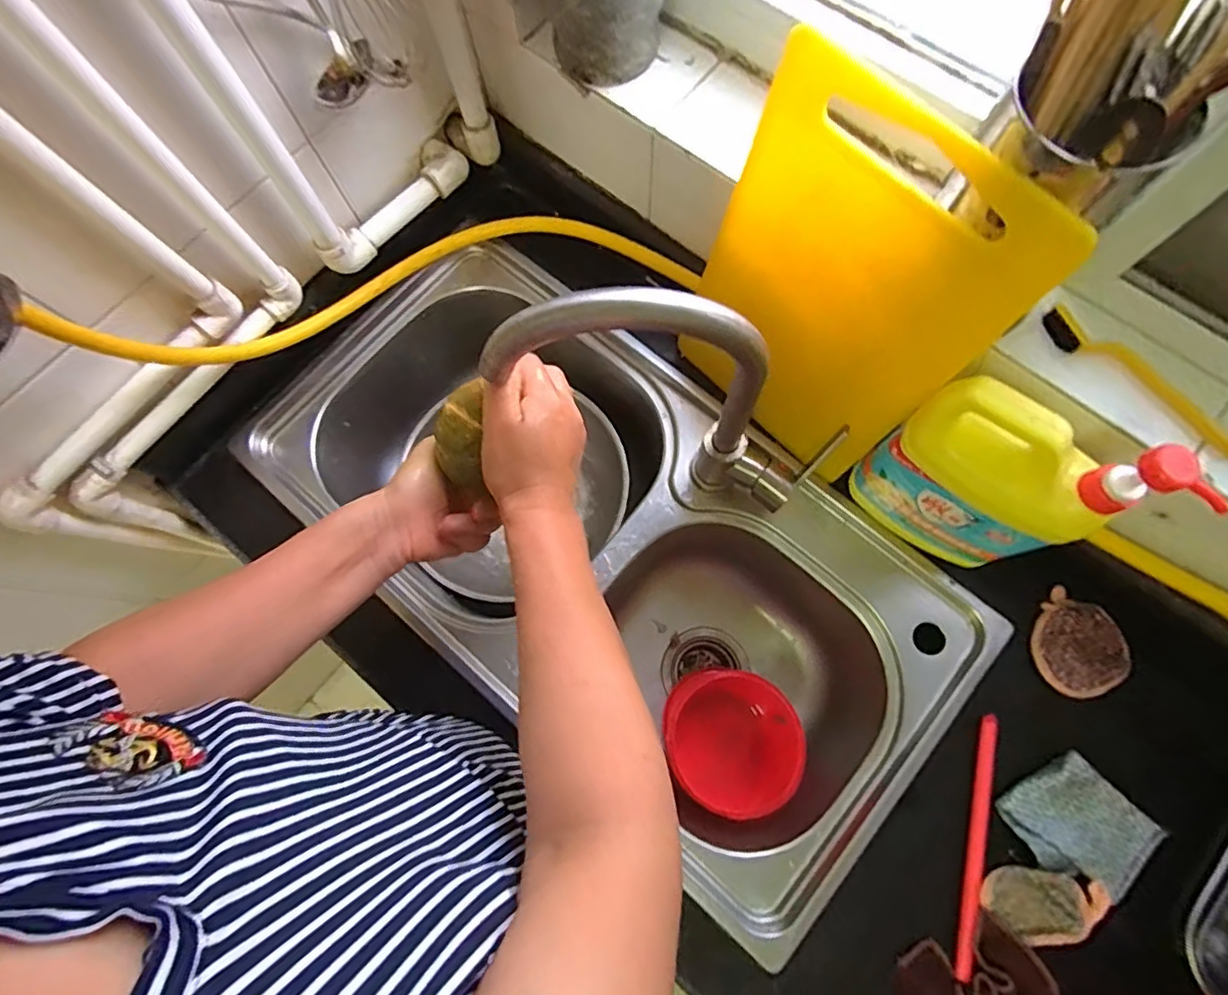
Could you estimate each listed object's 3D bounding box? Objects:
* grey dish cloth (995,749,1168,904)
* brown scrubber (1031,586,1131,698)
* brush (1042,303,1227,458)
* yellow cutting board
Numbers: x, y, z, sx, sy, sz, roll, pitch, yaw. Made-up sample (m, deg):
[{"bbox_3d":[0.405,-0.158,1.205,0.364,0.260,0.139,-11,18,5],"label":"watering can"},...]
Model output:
[{"bbox_3d":[0.413,0.289,0.518,0.096,0.007,0.108,-40,77,-9],"label":"grey dish cloth"},{"bbox_3d":[0.449,0.144,0.566,0.082,0.010,0.093,21,76,7],"label":"brown scrubber"},{"bbox_3d":[0.399,-0.091,0.445,0.160,0.013,0.026,42,80,12],"label":"brush"},{"bbox_3d":[0.172,-0.153,0.490,0.018,0.318,0.220,-38,77,-23],"label":"yellow cutting board"}]

